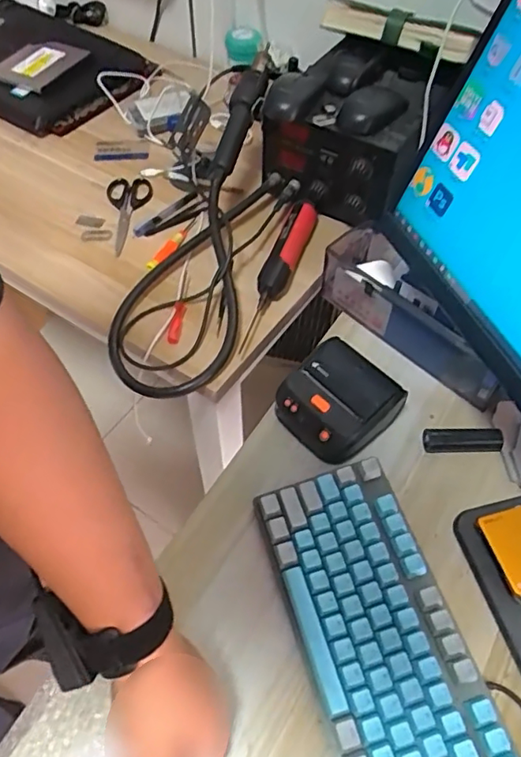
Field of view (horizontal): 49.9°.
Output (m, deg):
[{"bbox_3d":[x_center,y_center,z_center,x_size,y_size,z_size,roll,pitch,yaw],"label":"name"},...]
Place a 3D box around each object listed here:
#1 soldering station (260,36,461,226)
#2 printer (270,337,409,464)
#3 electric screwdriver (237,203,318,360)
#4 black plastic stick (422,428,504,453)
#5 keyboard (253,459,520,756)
[{"bbox_3d":[0.126,-0.349,0.783,0.198,0.156,0.184,26,58,17],"label":"soldering station"},{"bbox_3d":[0.081,0.026,0.593,0.105,0.056,0.105,-36,63,-24],"label":"printer"},{"bbox_3d":[0.022,-0.135,0.703,0.037,0.034,0.250,18,56,12],"label":"electric screwdriver"},{"bbox_3d":[0.213,0.064,0.591,0.078,0.018,0.023,1,54,0],"label":"black plastic stick"},{"bbox_3d":[0.119,0.269,0.426,0.123,0.043,0.422,-13,56,-10],"label":"keyboard"}]

